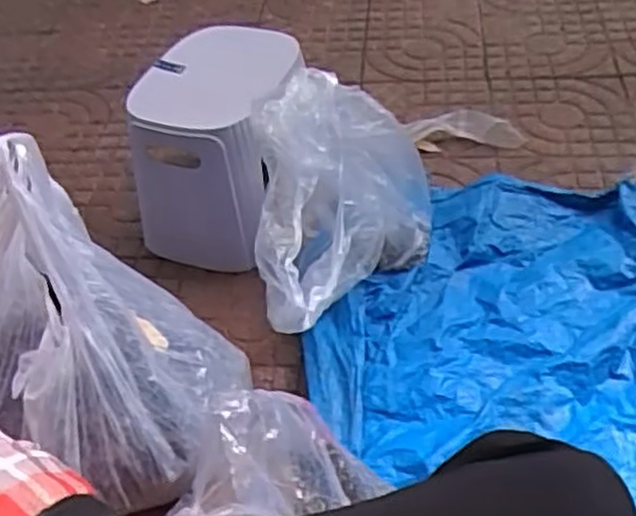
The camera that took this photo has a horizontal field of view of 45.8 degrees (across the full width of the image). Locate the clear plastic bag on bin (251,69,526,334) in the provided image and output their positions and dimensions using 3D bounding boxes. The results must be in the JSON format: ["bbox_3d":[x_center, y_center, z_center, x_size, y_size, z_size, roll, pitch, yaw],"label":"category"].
[{"bbox_3d":[0.056,-0.082,0.992,0.328,0.280,0.204,-27,50,-20],"label":"clear plastic bag on bin"}]

